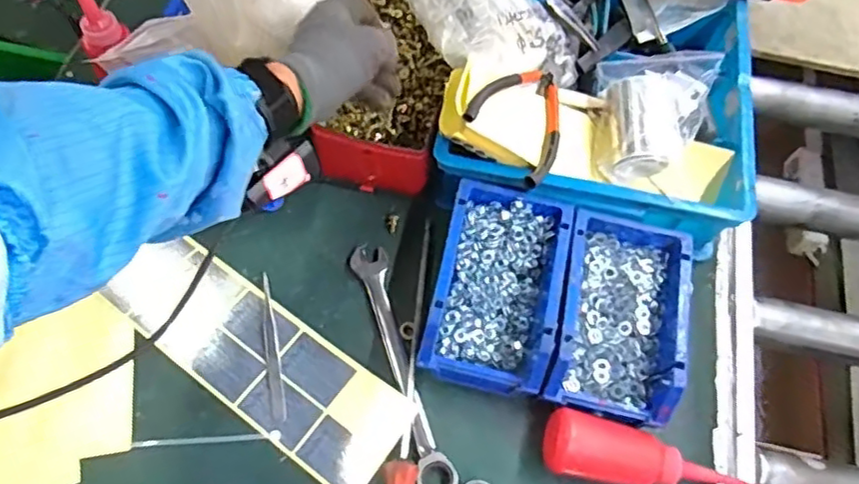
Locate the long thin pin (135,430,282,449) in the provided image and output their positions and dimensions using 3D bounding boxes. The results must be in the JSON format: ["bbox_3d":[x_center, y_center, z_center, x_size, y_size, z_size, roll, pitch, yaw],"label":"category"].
[{"bbox_3d":[-0.176,0.157,0.504,0.113,0.004,0.008,-3,64,-5],"label":"long thin pin"}]

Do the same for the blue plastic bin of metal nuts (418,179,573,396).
[{"bbox_3d":[0.057,0.039,0.542,0.104,0.065,0.161,14,63,3],"label":"blue plastic bin of metal nuts"}]

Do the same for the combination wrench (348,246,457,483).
[{"bbox_3d":[-0.024,0.101,0.537,0.032,0.012,0.225,-16,65,-11],"label":"combination wrench"}]

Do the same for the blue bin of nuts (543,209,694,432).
[{"bbox_3d":[0.159,0.065,0.539,0.106,0.067,0.166,14,63,4],"label":"blue bin of nuts"}]

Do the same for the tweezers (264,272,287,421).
[{"bbox_3d":[-0.135,0.088,0.541,0.012,0.004,0.127,-10,64,-8],"label":"tweezers"}]

